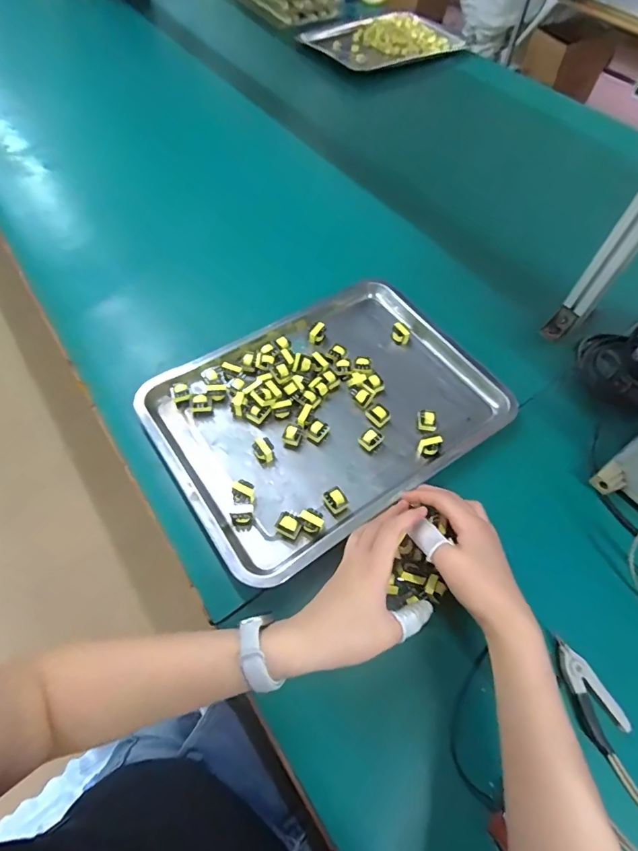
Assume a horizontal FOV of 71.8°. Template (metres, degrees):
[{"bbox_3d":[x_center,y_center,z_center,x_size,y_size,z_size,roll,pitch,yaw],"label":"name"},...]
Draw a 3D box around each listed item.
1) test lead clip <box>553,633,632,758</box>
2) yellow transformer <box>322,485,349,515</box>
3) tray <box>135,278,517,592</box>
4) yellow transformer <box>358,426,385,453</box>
[{"bbox_3d":[0.240,0.241,0.397,0.038,0.011,0.086,-19,61,-14],"label":"test lead clip"},{"bbox_3d":[0.018,0.083,0.480,0.022,0.020,0.025,-31,64,-19],"label":"yellow transformer"},{"bbox_3d":[0.015,-0.028,0.548,0.399,0.035,0.295,-31,65,-20],"label":"tray"},{"bbox_3d":[0.063,0.018,0.525,0.025,0.023,0.024,37,64,18],"label":"yellow transformer"}]

